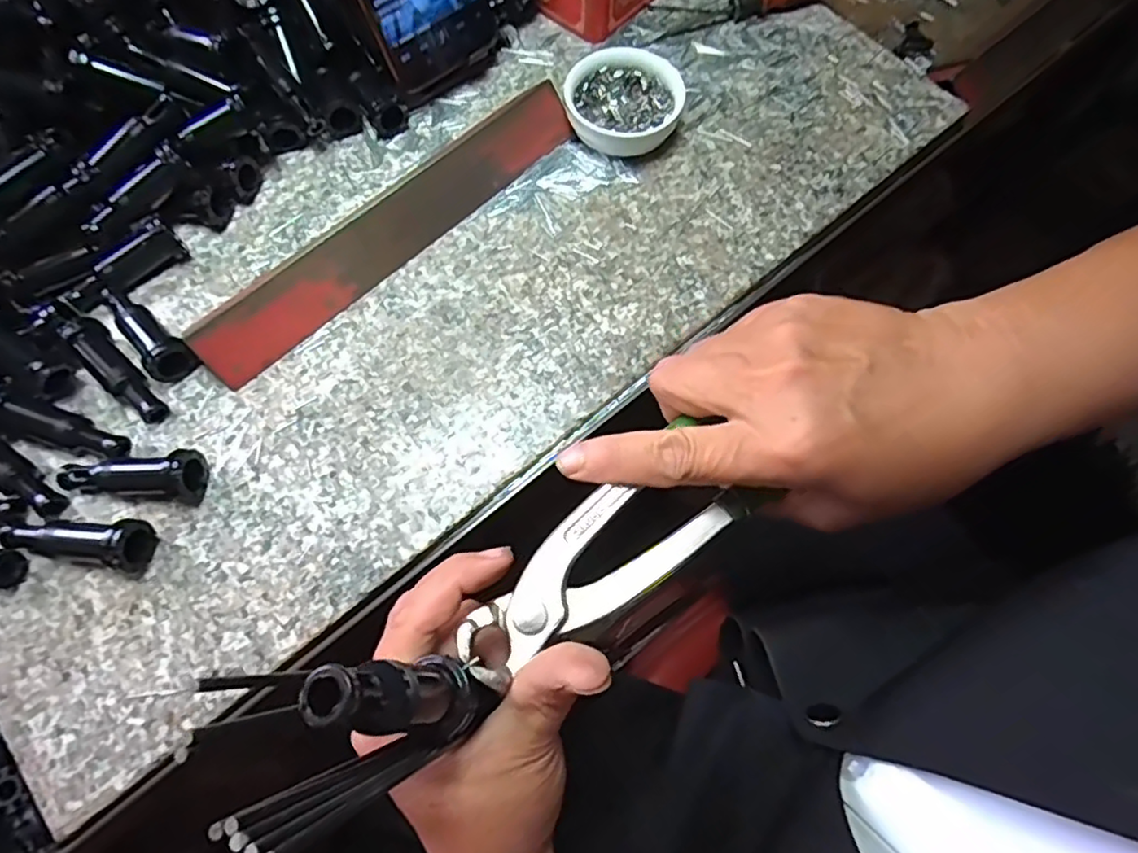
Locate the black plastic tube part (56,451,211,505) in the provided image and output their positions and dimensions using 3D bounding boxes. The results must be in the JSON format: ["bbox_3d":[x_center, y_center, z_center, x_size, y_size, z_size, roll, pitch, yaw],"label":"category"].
[{"bbox_3d":[-0.217,0.022,0.313,0.070,0.025,0.023,4,69,2],"label":"black plastic tube part"}]

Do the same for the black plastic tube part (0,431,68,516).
[{"bbox_3d":[-0.272,0.021,0.310,0.059,0.016,0.016,33,72,12],"label":"black plastic tube part"}]

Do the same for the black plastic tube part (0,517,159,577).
[{"bbox_3d":[-0.234,0.052,0.300,0.068,0.025,0.023,9,69,3],"label":"black plastic tube part"}]

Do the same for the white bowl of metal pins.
[{"bbox_3d":[0.034,-0.201,0.397,0.070,0.029,0.058,17,70,6],"label":"white bowl of metal pins"}]

